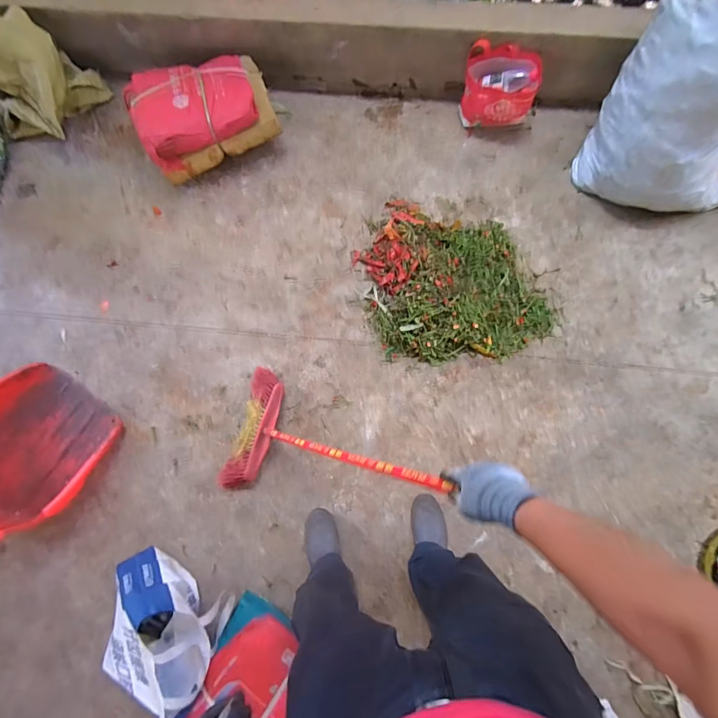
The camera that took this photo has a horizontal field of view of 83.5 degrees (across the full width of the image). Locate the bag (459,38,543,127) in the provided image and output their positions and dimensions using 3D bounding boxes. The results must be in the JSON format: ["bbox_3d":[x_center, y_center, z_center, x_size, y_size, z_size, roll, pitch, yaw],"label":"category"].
[{"bbox_3d":[0.472,-0.904,1.354,0.228,0.222,0.164,2,81,2],"label":"bag"}]

